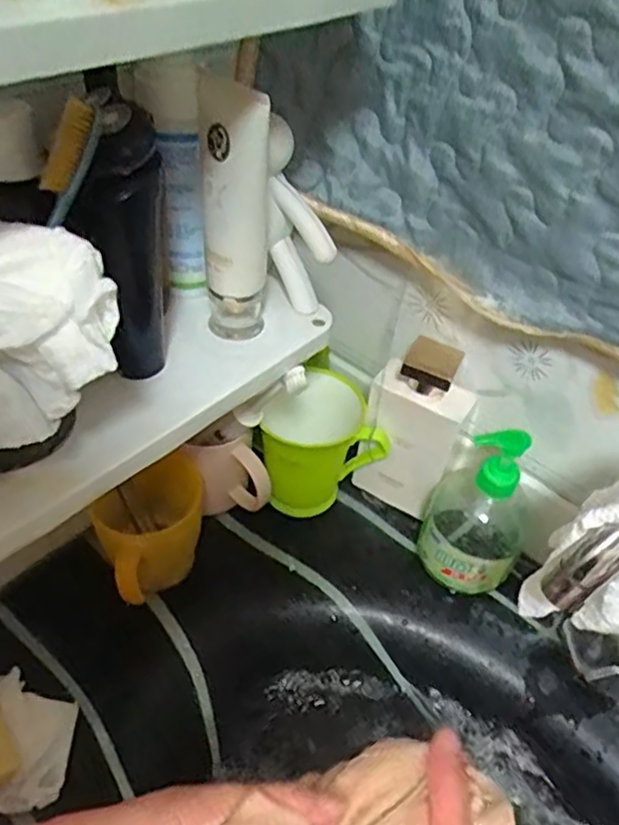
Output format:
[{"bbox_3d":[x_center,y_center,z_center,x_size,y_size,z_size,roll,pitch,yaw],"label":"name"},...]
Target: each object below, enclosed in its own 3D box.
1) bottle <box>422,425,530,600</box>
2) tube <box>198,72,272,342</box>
[{"bbox_3d":[0.140,0.083,0.542,0.076,0.172,0.066,23,47,17],"label":"bottle"},{"bbox_3d":[-0.045,-0.117,0.400,0.040,0.159,0.037,1,45,-5],"label":"tube"}]

